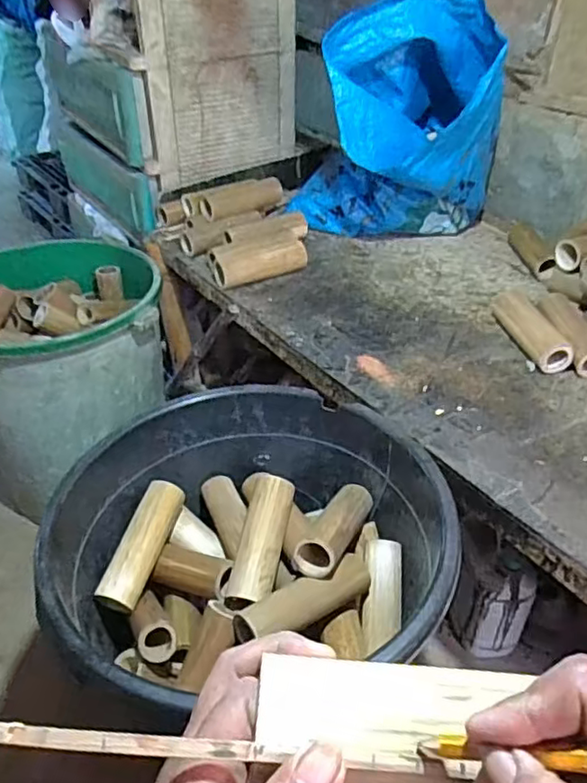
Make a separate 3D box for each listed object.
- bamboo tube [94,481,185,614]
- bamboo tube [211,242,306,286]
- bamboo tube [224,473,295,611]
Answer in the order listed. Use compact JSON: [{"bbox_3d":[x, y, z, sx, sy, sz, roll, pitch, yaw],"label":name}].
[{"bbox_3d":[-0.209,0.213,0.853,0.052,0.057,0.187,11,51,13],"label":"bamboo tube"},{"bbox_3d":[-0.059,-0.246,1.187,0.179,0.058,0.067,-13,38,-18],"label":"bamboo tube"},{"bbox_3d":[-0.043,0.201,0.826,0.057,0.046,0.189,8,53,10],"label":"bamboo tube"}]

